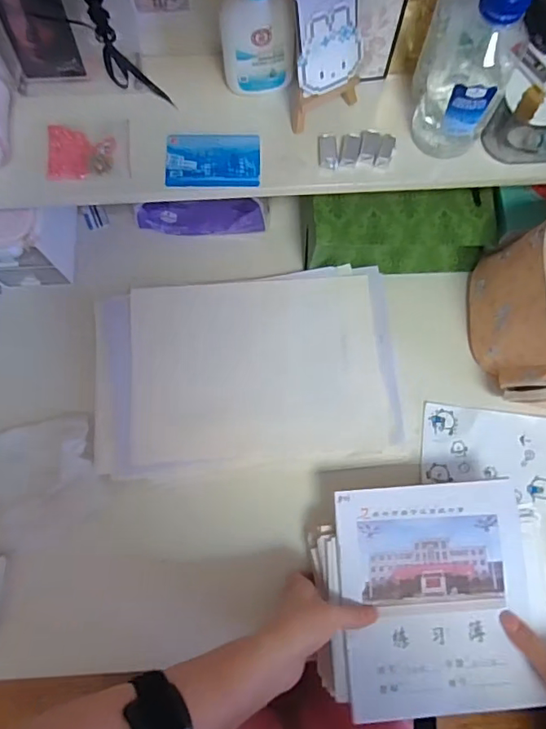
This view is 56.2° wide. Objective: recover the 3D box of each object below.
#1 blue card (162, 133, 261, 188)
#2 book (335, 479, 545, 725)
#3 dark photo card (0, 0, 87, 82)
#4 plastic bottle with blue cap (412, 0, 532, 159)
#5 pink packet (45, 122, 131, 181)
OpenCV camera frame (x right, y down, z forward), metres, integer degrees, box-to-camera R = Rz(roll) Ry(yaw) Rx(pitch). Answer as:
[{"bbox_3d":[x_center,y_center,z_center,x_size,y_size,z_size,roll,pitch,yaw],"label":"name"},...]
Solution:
[{"bbox_3d":[-0.055,-0.187,0.468,0.085,0.004,0.054,0,76,0],"label":"blue card"},{"bbox_3d":[0.148,0.206,0.459,0.169,0.013,0.186,-4,76,-1],"label":"book"},{"bbox_3d":[-0.198,-0.282,0.433,0.059,0.090,0.007,2,61,3],"label":"dark photo card"},{"bbox_3d":[0.155,-0.243,0.412,0.077,0.150,0.071,19,77,5],"label":"plastic bottle with blue cap"},{"bbox_3d":[-0.168,-0.196,0.467,0.073,0.009,0.058,-5,76,-1],"label":"pink packet"}]

